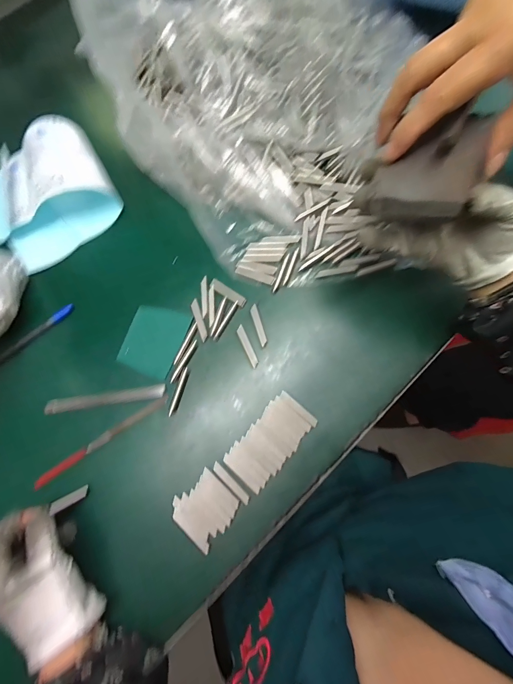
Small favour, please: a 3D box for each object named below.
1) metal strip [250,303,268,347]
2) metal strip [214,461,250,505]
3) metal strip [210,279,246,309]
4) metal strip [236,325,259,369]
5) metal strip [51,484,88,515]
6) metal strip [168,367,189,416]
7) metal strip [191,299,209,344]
[{"bbox_3d":[0.003,-0.019,0.349,0.009,0.004,0.050,-17,76,-3],"label":"metal strip"},{"bbox_3d":[-0.026,0.143,0.306,0.049,0.004,0.008,42,80,11],"label":"metal strip"},{"bbox_3d":[-0.034,-0.059,0.360,0.049,0.005,0.012,35,79,10],"label":"metal strip"},{"bbox_3d":[-0.010,0.005,0.343,0.009,0.004,0.050,-23,76,-4],"label":"metal strip"},{"bbox_3d":[-0.181,0.153,0.295,0.004,0.036,0.011,-21,83,24],"label":"metal strip"},{"bbox_3d":[-0.085,0.054,0.333,0.007,0.007,0.053,15,76,6],"label":"metal strip"},{"bbox_3d":[-0.067,-0.026,0.352,0.009,0.004,0.051,-19,76,-3],"label":"metal strip"}]

